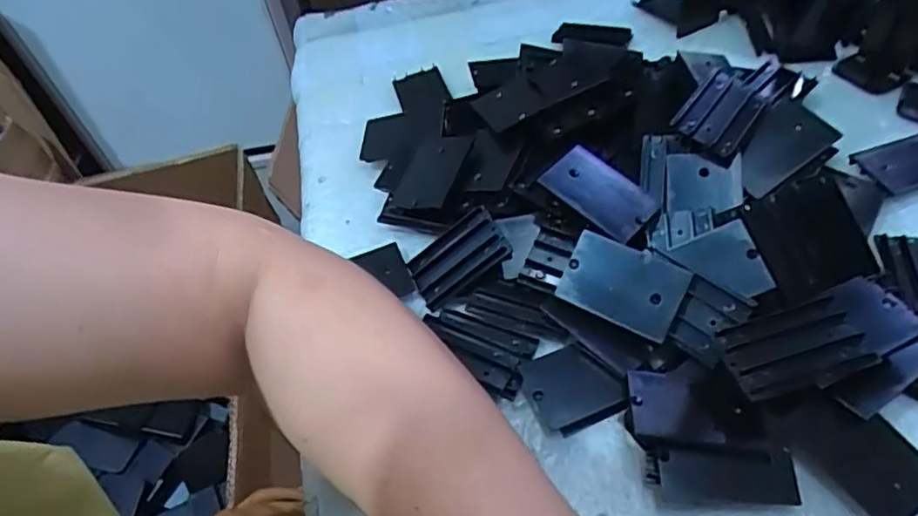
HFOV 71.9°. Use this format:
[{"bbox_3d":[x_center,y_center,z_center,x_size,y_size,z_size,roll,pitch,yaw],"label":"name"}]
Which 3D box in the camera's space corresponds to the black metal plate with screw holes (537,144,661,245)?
[{"bbox_3d":[0.071,-0.033,0.322,0.055,0.010,0.031,39,77,22],"label":"black metal plate with screw holes"}]

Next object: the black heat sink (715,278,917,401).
[{"bbox_3d":[0.156,0.034,0.270,0.084,0.009,0.037,-19,52,-4],"label":"black heat sink"}]

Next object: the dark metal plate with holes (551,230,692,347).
[{"bbox_3d":[0.078,0.013,0.302,0.054,0.005,0.036,25,89,22],"label":"dark metal plate with holes"}]

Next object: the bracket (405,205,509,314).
[{"bbox_3d":[-0.002,0.000,0.344,0.055,0.006,0.037,-39,55,14],"label":"bracket"}]

